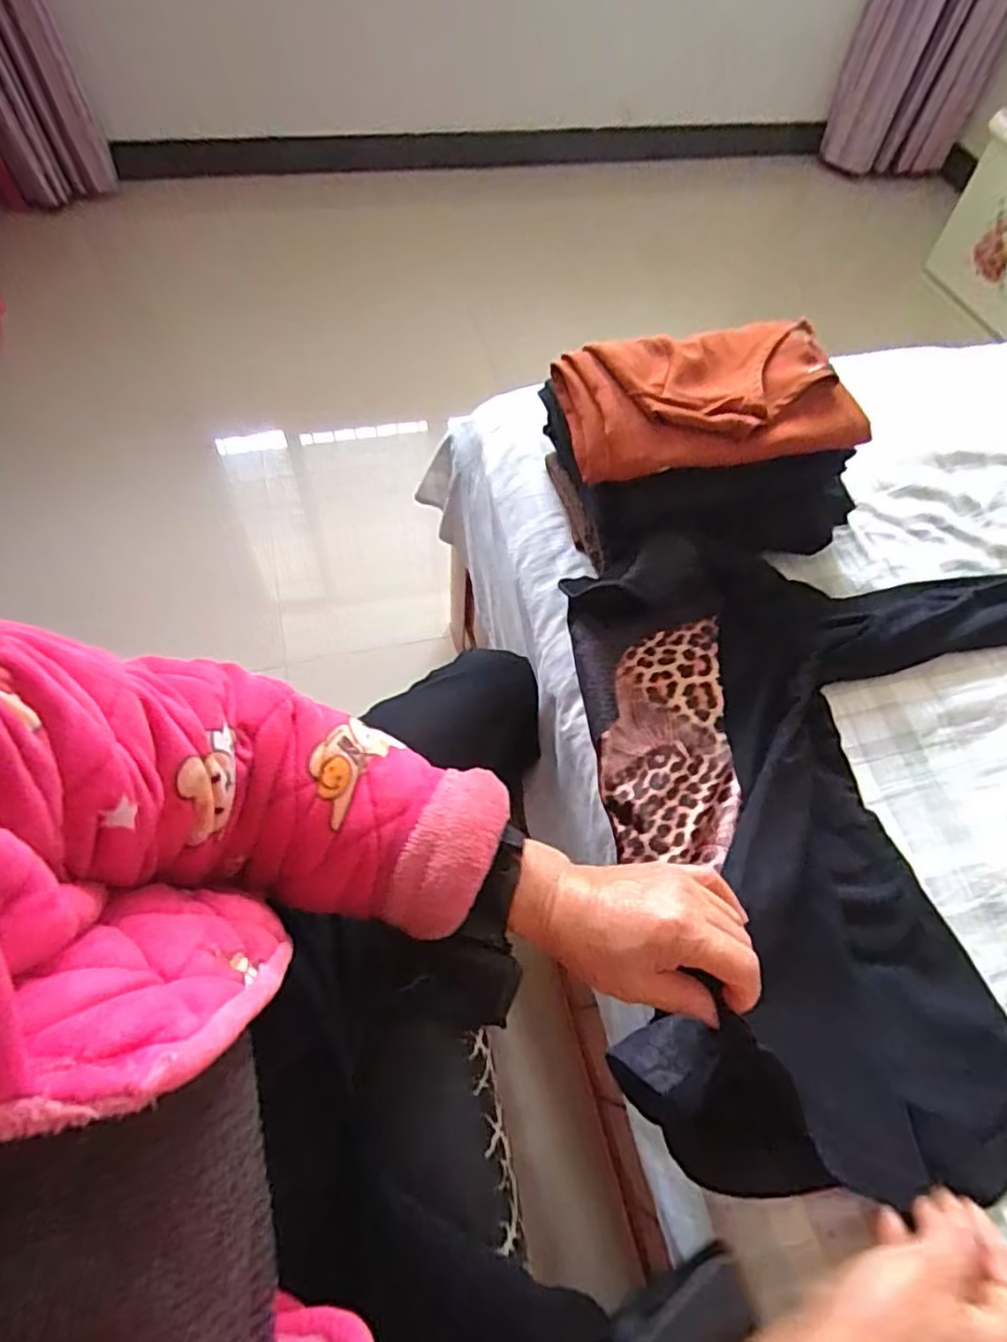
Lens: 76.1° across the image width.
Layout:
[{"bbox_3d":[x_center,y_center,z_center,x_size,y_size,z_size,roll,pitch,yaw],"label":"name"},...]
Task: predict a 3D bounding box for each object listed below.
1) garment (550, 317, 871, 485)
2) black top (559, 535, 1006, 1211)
[{"bbox_3d":[0.184,-0.259,0.594,0.268,0.041,0.156,-10,62,-10],"label":"garment"},{"bbox_3d":[0.358,0.101,0.523,0.559,0.102,0.498,-1,60,-4],"label":"black top"}]

